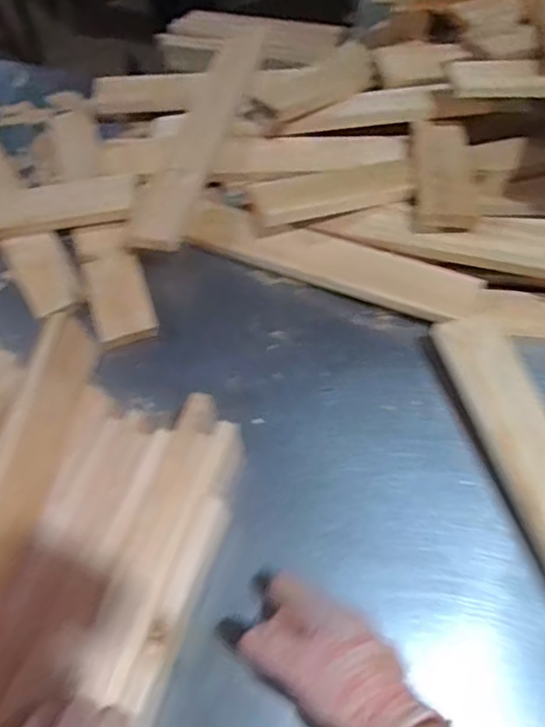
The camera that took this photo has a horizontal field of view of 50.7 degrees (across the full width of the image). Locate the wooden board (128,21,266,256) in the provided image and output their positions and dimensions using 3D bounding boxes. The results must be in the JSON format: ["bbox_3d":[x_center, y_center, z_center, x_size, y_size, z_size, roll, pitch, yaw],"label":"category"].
[{"bbox_3d":[-0.097,-0.342,0.835,0.074,0.027,0.446,13,60,9],"label":"wooden board"}]

